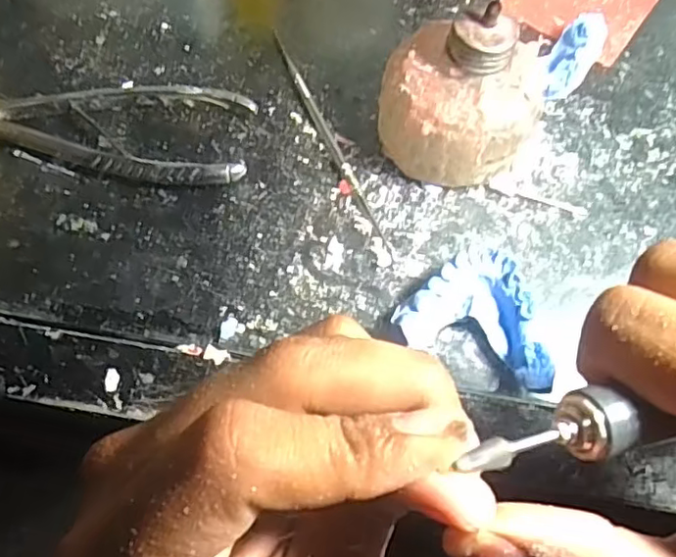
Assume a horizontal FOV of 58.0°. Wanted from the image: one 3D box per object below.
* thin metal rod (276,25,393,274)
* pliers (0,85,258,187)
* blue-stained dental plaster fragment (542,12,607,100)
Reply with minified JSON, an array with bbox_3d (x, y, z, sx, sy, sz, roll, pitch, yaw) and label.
[{"bbox_3d":[-0.004,-0.072,0.316,0.006,0.004,0.150,-22,69,-11],"label":"thin metal rod"},{"bbox_3d":[-0.142,-0.084,0.314,0.195,0.011,0.057,11,67,3],"label":"pliers"},{"bbox_3d":[0.126,-0.118,0.330,0.021,0.023,0.055,29,69,10],"label":"blue-stained dental plaster fragment"}]

